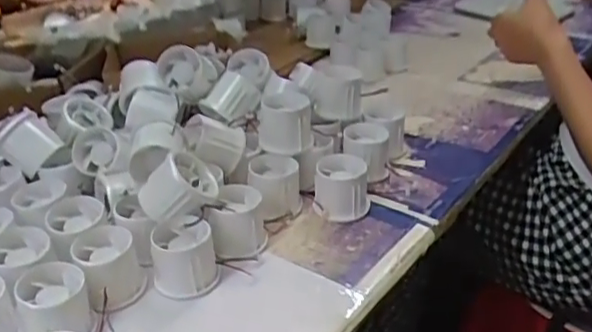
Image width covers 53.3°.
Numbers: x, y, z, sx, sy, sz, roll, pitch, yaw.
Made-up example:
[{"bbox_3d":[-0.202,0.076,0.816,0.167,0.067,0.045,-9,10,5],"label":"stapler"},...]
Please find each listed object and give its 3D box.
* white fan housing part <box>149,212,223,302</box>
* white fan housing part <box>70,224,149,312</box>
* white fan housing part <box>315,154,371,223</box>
[{"bbox_3d":[-0.096,0.080,0.511,0.055,0.051,0.053,-10,30,-14],"label":"white fan housing part"},{"bbox_3d":[-0.158,0.086,0.509,0.053,0.049,0.055,-16,32,-22],"label":"white fan housing part"},{"bbox_3d":[0.047,0.020,0.609,0.055,0.049,0.053,-2,29,0],"label":"white fan housing part"}]

